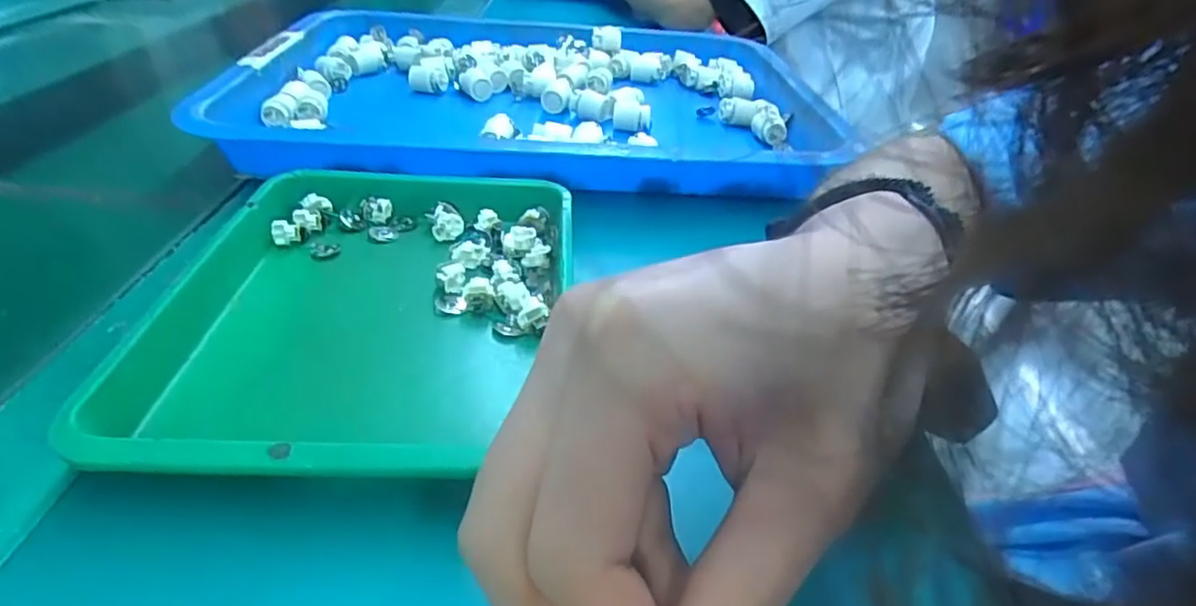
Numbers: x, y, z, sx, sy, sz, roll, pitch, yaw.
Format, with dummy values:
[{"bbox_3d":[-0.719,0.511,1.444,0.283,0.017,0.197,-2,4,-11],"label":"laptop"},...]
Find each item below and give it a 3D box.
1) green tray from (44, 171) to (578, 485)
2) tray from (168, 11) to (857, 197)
[{"bbox_3d":[-0.097,0.002,0.295,0.163,0.033,0.205,1,34,-4],"label":"green tray"},{"bbox_3d":[-0.048,-0.176,0.543,0.421,0.037,0.335,1,34,-5],"label":"tray"}]

